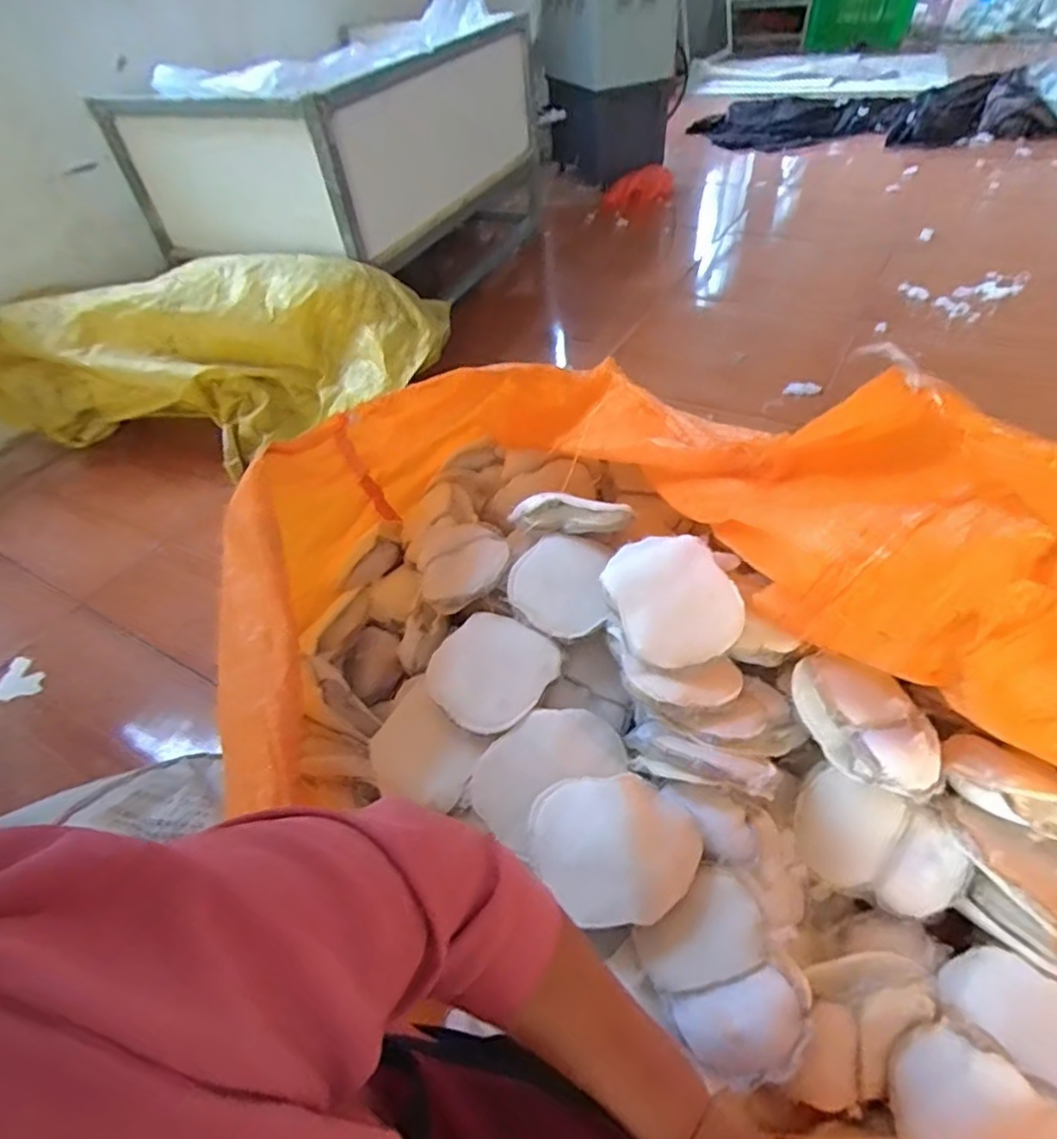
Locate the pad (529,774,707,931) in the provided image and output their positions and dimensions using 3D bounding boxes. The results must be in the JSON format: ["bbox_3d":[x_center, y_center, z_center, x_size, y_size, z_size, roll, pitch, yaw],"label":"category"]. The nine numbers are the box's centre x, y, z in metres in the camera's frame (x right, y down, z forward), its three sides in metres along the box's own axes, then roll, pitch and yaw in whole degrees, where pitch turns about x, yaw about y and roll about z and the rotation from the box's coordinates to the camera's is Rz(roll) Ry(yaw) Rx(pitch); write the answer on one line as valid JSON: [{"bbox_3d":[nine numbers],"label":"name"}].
[{"bbox_3d":[0.090,0.294,0.658,0.153,0.019,0.155,44,96,21],"label":"pad"}]

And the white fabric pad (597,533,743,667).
[{"bbox_3d":[0.175,0.030,0.759,0.137,0.034,0.172,-22,63,-2],"label":"white fabric pad"}]

